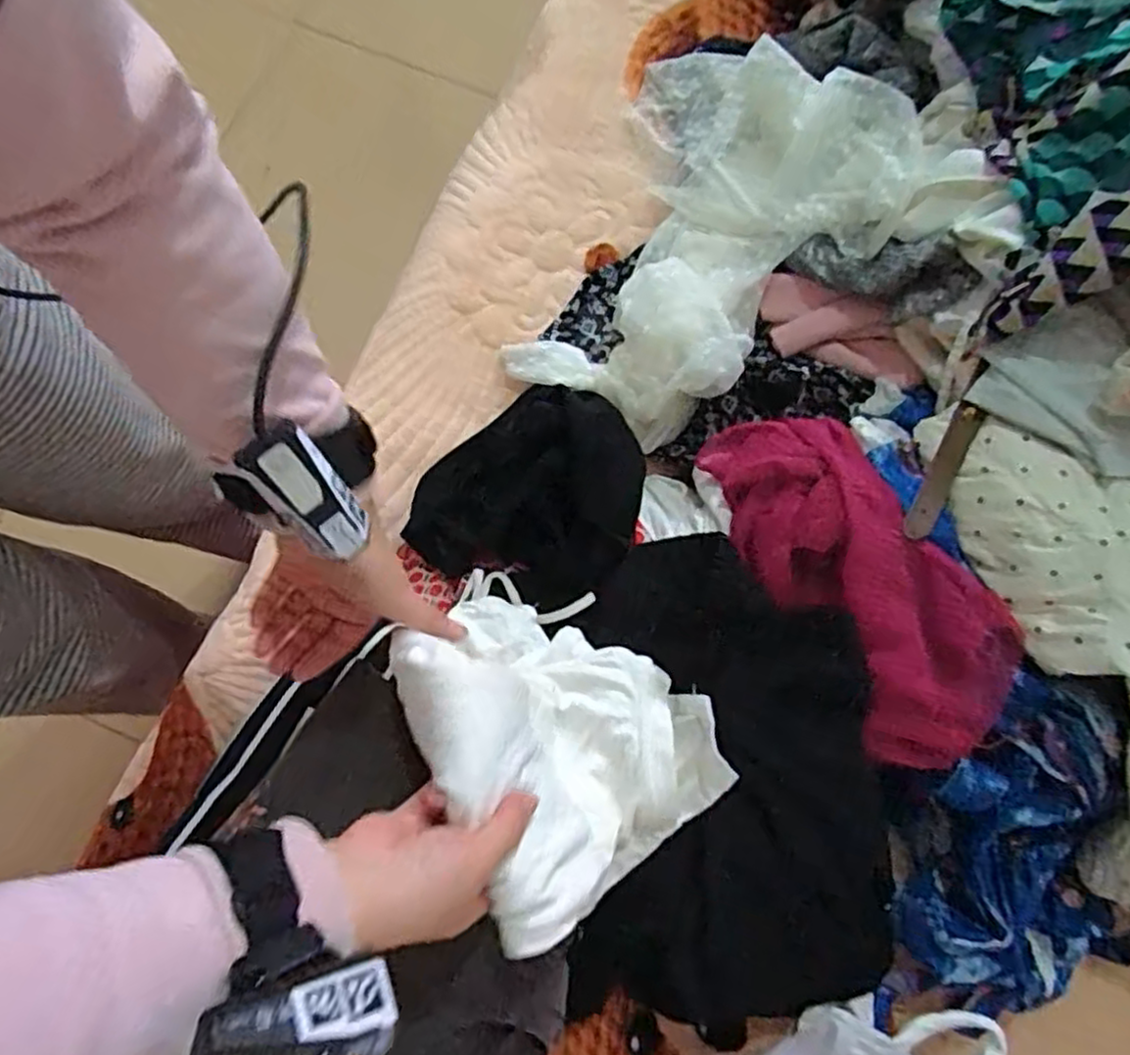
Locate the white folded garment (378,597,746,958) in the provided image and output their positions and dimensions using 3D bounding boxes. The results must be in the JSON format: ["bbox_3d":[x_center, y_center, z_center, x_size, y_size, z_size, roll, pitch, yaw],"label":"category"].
[{"bbox_3d":[0.006,0.126,0.481,0.163,0.154,0.202,-24,79,-5],"label":"white folded garment"}]

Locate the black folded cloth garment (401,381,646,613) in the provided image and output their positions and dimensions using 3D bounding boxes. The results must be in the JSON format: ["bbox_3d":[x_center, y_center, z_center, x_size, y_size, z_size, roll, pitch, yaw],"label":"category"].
[{"bbox_3d":[-0.021,-0.017,0.598,0.196,0.076,0.155,-42,81,-8],"label":"black folded cloth garment"}]

